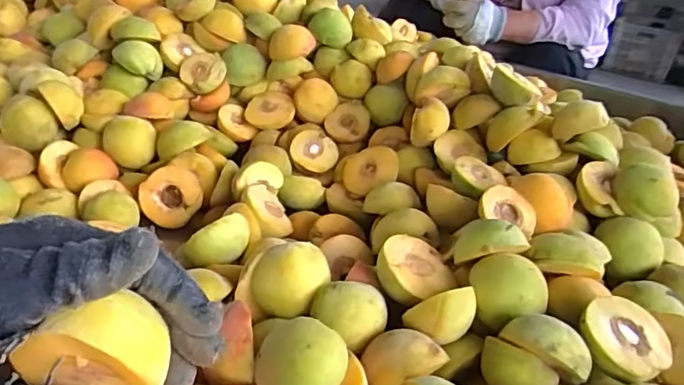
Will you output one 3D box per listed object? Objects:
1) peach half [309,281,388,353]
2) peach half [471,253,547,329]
[{"bbox_3d":[0.006,0.086,0.406,0.049,0.027,0.041,19,31,22],"label":"peach half"},{"bbox_3d":[0.126,0.078,0.429,0.056,0.030,0.055,9,54,5],"label":"peach half"}]

